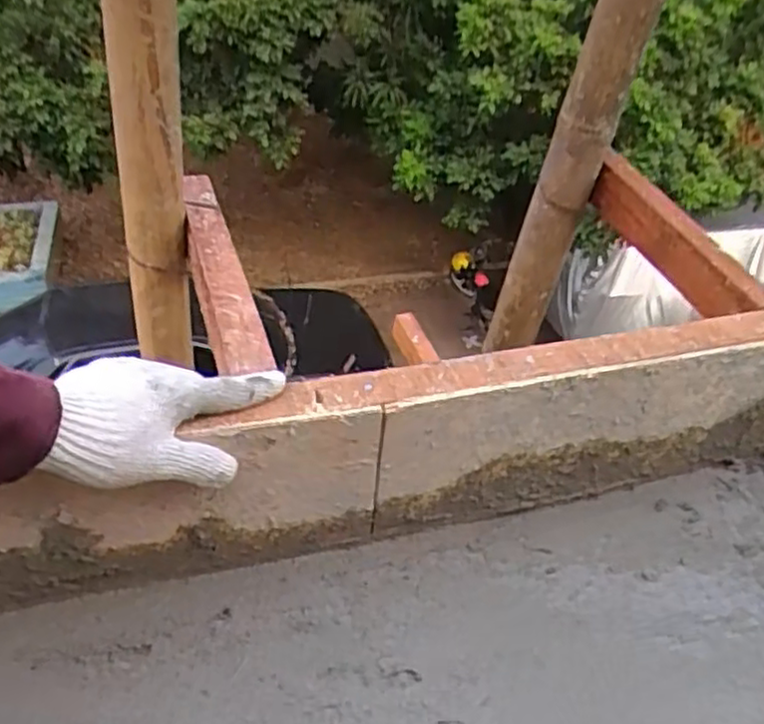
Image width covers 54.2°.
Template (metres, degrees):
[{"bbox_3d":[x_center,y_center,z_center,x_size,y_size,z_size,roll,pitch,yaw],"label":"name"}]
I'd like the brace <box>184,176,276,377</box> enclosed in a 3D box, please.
[{"bbox_3d":[-0.158,-0.081,0.715,0.045,0.046,0.349,-9,42,-17],"label":"brace"}]

